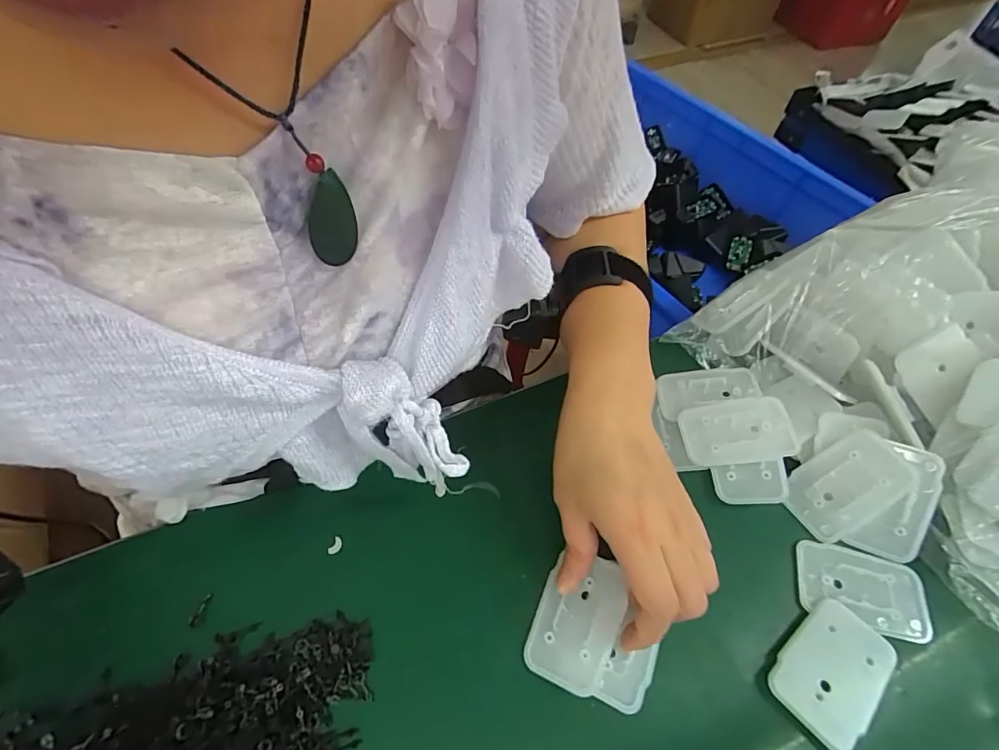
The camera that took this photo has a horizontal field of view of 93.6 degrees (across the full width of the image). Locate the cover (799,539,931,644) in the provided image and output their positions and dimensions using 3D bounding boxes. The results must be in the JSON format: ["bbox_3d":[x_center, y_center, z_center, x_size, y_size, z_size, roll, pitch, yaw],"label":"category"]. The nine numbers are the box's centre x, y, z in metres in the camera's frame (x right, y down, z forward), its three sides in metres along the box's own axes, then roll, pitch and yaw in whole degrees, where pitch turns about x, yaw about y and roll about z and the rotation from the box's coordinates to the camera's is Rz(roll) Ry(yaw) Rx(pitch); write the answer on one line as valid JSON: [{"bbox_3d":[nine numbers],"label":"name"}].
[{"bbox_3d":[0.209,0.124,0.272,0.063,0.012,0.040,18,58,10],"label":"cover"}]

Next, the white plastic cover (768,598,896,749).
[{"bbox_3d":[0.175,0.155,0.248,0.065,0.010,0.042,-37,65,-22],"label":"white plastic cover"}]

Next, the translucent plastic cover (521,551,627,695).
[{"bbox_3d":[0.044,0.136,0.262,0.045,0.008,0.066,10,57,26],"label":"translucent plastic cover"}]

